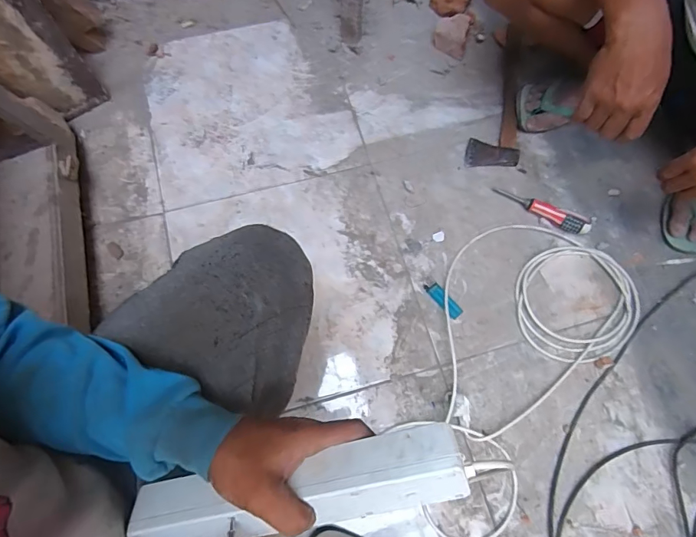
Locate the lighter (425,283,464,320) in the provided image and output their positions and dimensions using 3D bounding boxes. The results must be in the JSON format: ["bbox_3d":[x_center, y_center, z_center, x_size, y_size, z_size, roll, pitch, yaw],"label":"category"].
[{"bbox_3d":[0.166,0.056,0.738,0.023,0.008,0.077,-36,77,-13],"label":"lighter"}]

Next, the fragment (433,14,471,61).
[{"bbox_3d":[0.216,-0.489,0.890,0.072,0.033,0.084,17,72,4],"label":"fragment"}]

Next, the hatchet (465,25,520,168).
[{"bbox_3d":[0.297,-0.356,0.862,0.094,0.025,0.345,8,72,1],"label":"hatchet"}]

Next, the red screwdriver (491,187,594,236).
[{"bbox_3d":[0.357,-0.112,0.783,0.174,0.024,0.030,31,74,8],"label":"red screwdriver"}]

